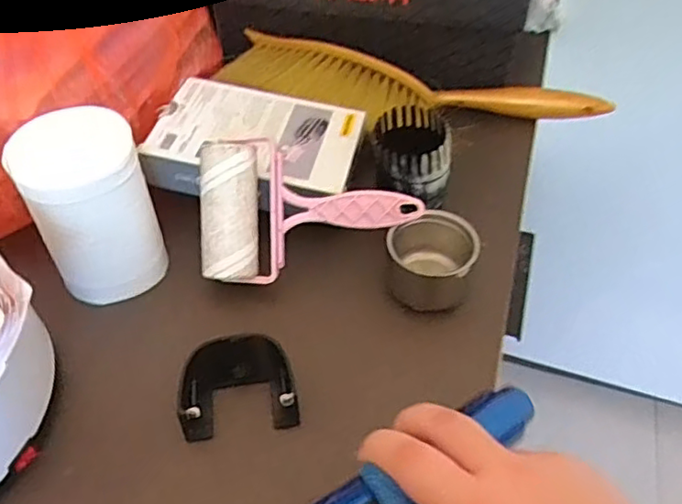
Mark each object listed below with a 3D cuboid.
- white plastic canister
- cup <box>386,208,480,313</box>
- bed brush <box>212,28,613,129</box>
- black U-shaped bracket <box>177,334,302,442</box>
[{"bbox_3d":[-0.176,-0.025,0.439,0.081,0.120,0.082,-15,50,-13],"label":"white plastic canister"},{"bbox_3d":[0.069,0.005,0.467,0.062,0.054,0.062,0,48,0],"label":"cup"},{"bbox_3d":[0.073,-0.157,0.602,0.374,0.044,0.104,6,49,6],"label":"bed brush"},{"bbox_3d":[-0.069,0.086,0.407,0.075,0.033,0.053,-8,49,-7],"label":"black U-shaped bracket"}]

